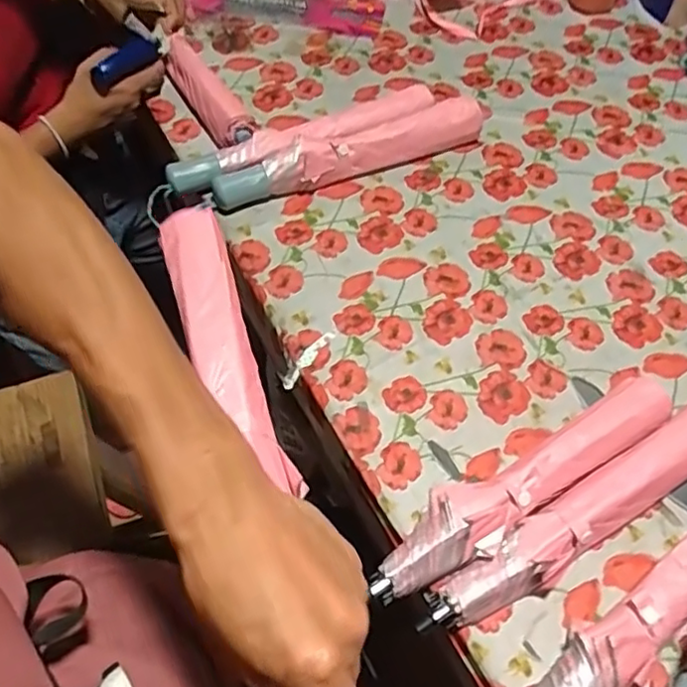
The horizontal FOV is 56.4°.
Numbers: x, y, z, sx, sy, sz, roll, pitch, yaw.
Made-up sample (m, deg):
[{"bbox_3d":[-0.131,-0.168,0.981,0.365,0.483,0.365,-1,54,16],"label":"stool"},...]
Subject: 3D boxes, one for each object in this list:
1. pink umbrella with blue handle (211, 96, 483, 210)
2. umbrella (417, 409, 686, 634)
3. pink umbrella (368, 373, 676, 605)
[{"bbox_3d":[0.012,-0.228,0.764,0.342,0.047,0.046,-23,62,-15],"label":"pink umbrella with blue handle"},{"bbox_3d":[0.208,0.142,0.539,0.319,0.042,0.049,-27,62,-20],"label":"umbrella"},{"bbox_3d":[0.157,0.118,0.551,0.310,0.043,0.062,-27,63,-17],"label":"pink umbrella"}]

